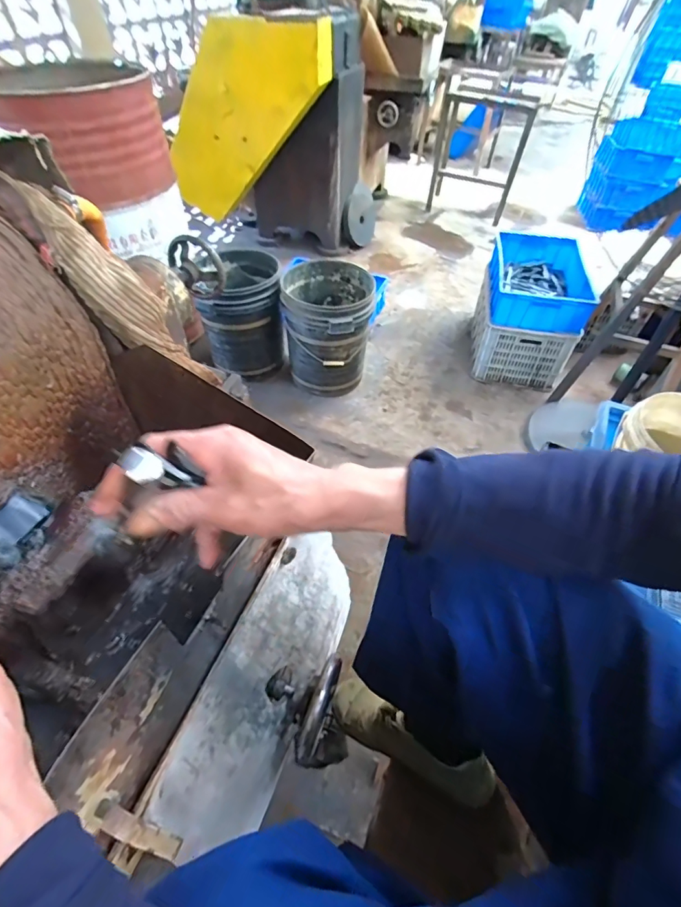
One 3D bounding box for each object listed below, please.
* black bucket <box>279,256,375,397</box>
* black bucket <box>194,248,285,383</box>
[{"bbox_3d":[-0.059,-0.483,1.779,0.329,0.417,0.361,1,49,-2],"label":"black bucket"},{"bbox_3d":[-0.391,-0.563,1.829,0.301,0.391,0.346,0,49,-3],"label":"black bucket"}]

